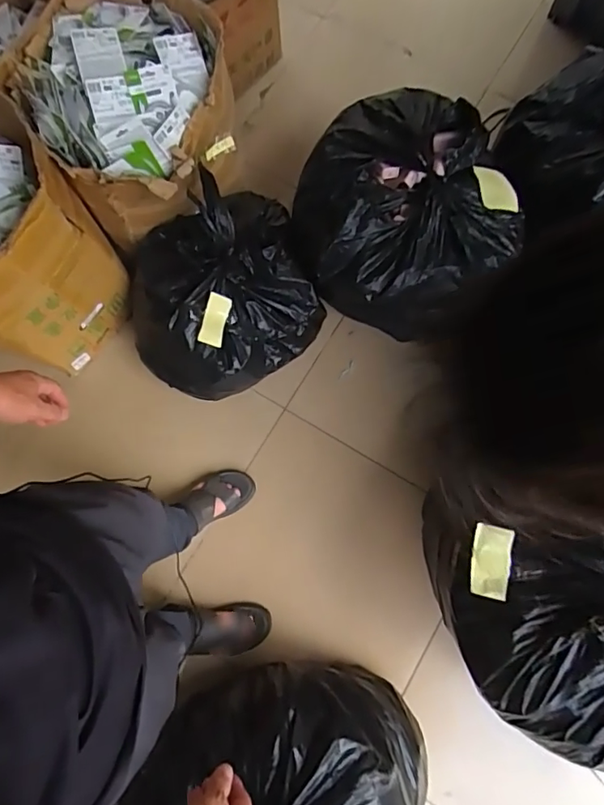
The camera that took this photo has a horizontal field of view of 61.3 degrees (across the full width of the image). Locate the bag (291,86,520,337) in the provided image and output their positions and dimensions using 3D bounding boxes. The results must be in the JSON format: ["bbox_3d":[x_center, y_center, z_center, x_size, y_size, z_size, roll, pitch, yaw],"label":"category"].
[{"bbox_3d":[0.262,-0.442,1.260,0.523,0.322,0.518,29,79,10],"label":"bag"}]

